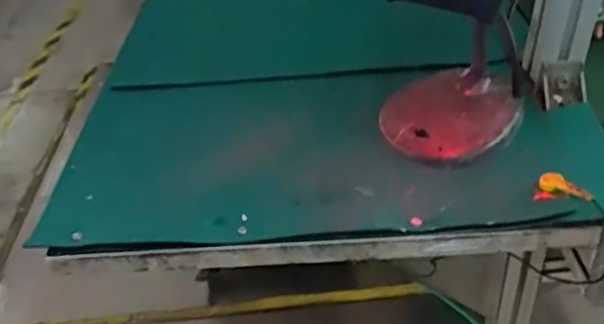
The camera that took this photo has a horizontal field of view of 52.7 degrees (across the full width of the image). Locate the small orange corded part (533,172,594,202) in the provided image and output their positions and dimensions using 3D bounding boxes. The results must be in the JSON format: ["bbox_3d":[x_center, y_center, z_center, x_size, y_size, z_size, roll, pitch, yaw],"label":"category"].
[{"bbox_3d":[0.190,0.021,0.441,0.038,0.018,0.017,21,47,31],"label":"small orange corded part"}]

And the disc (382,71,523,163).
[{"bbox_3d":[0.129,-0.044,0.528,0.103,0.011,0.122,16,47,26],"label":"disc"}]

